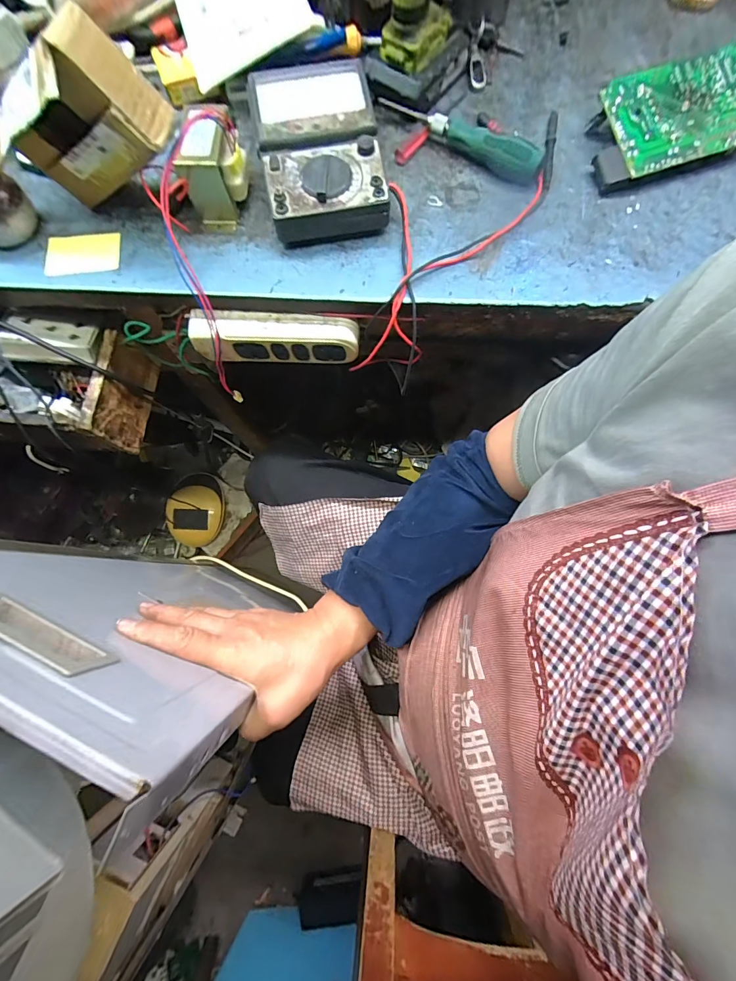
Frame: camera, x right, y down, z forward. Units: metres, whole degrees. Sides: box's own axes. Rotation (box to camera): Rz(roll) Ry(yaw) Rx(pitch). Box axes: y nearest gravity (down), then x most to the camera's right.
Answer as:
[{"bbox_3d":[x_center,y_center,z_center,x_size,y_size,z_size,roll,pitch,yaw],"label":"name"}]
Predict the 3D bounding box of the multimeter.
[{"bbox_3d":[-0.047,-0.325,0.375,0.108,0.046,0.171,-9,77,-2],"label":"multimeter"}]

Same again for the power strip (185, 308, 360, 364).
[{"bbox_3d":[-0.097,-0.160,0.415,0.170,0.055,0.028,2,77,1],"label":"power strip"}]

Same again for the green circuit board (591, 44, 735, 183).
[{"bbox_3d":[0.309,-0.368,0.385,0.177,0.036,0.093,-18,77,-4],"label":"green circuit board"}]

